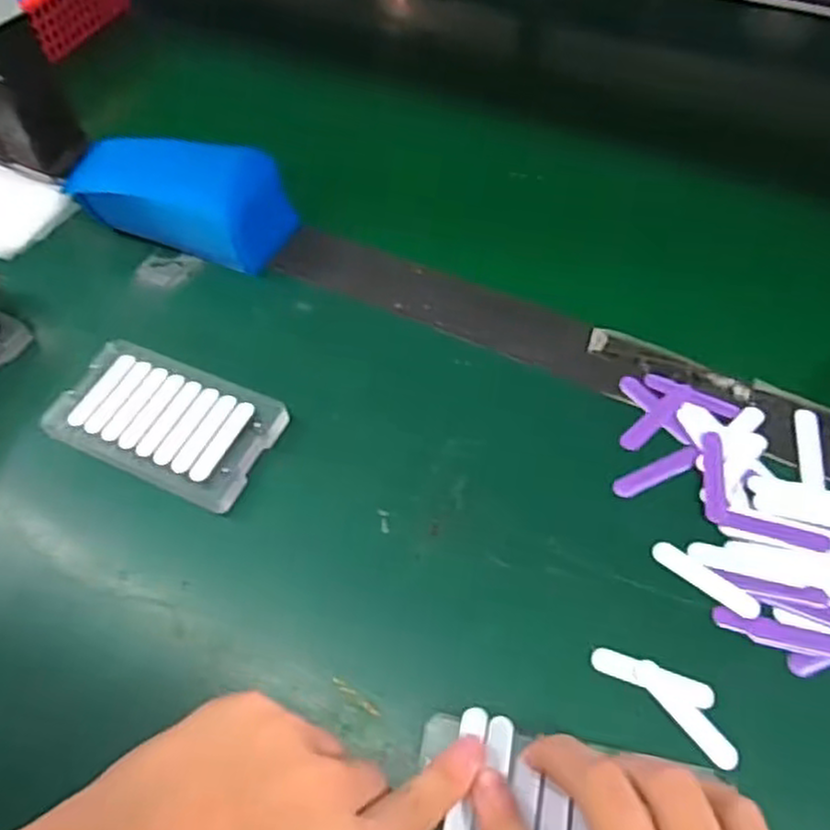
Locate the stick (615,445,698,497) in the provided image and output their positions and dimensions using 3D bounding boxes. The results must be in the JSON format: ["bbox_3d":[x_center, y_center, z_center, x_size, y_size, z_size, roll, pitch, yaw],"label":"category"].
[{"bbox_3d":[0.123,0.028,0.374,0.048,0.004,0.011,-21,57,-10],"label":"stick"}]

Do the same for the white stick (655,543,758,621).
[{"bbox_3d":[0.135,0.076,0.341,0.051,0.004,0.010,34,64,24],"label":"white stick"}]

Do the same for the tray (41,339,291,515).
[{"bbox_3d":[-0.139,0.003,0.408,0.123,0.012,0.072,21,59,17],"label":"tray"}]

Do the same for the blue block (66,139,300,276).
[{"bbox_3d":[-0.149,-0.144,0.482,0.134,0.052,0.061,18,59,15],"label":"blue block"}]

